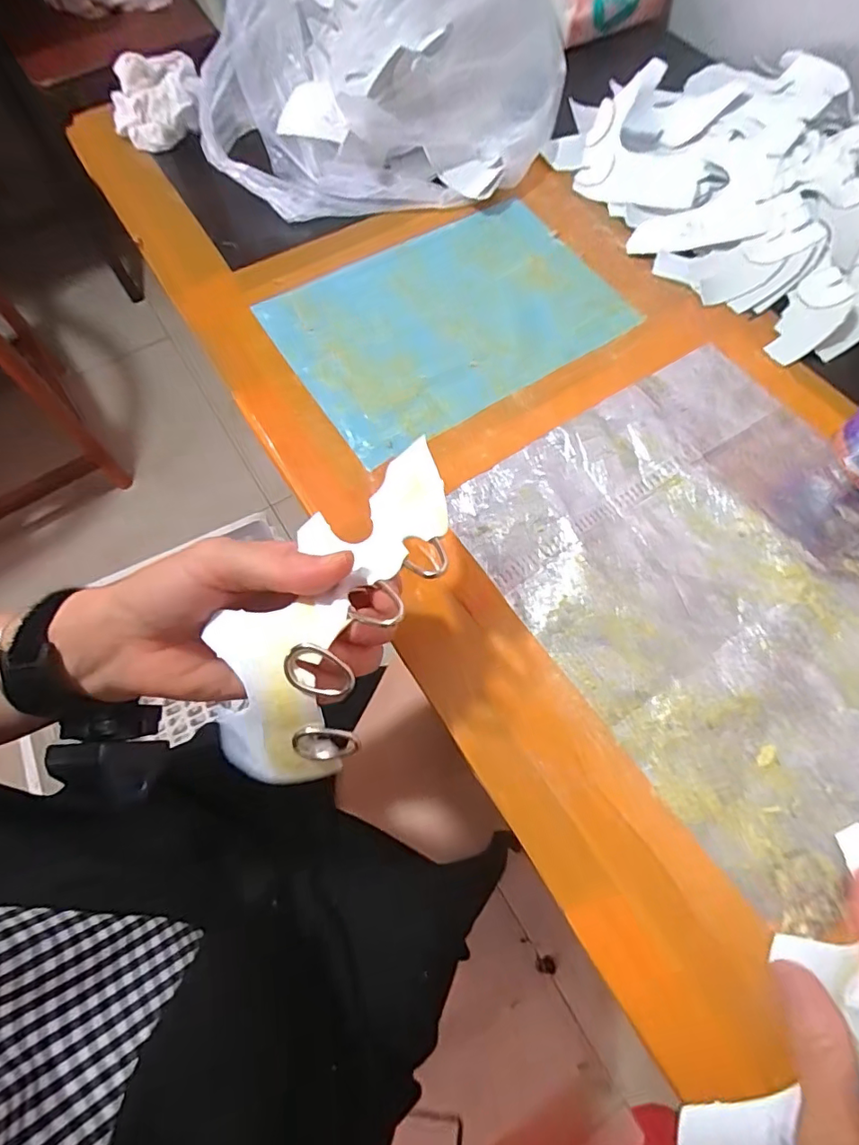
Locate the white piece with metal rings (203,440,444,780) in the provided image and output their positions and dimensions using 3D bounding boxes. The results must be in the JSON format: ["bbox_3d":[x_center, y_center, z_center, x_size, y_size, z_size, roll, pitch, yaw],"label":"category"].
[{"bbox_3d":[-0.042,0.018,0.239,0.066,0.049,0.168,29,85,12],"label":"white piece with metal rings"}]

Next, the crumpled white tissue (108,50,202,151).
[{"bbox_3d":[-0.229,-0.389,0.457,0.078,0.056,0.041,-22,67,-10],"label":"crumpled white tissue"}]

